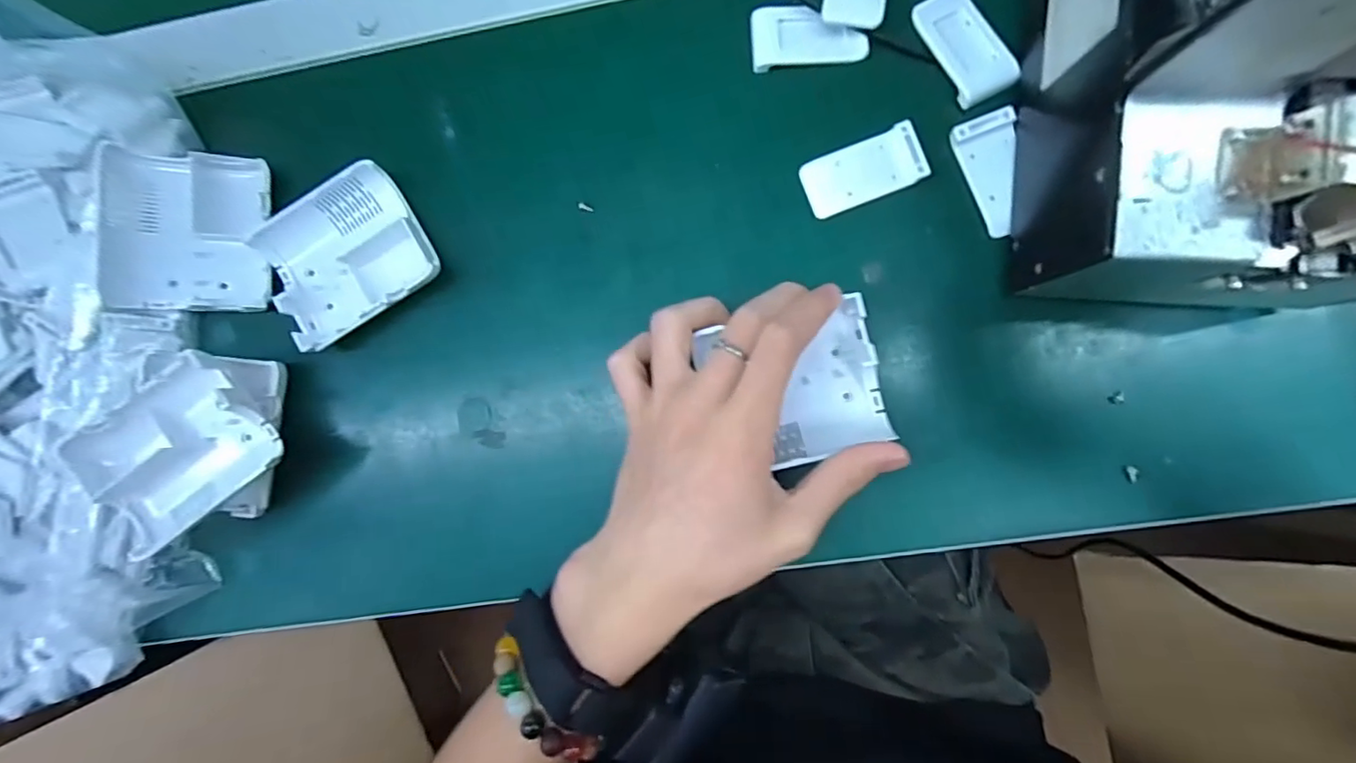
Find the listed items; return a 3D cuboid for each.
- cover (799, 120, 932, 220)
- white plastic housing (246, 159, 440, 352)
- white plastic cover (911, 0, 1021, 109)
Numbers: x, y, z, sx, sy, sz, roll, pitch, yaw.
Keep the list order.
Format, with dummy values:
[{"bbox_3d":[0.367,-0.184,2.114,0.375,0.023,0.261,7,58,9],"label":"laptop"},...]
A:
[{"bbox_3d":[0.089,-0.101,0.277,0.055,0.006,0.028,-20,85,5],"label":"cover"},{"bbox_3d":[-0.171,-0.065,0.296,0.079,0.018,0.075,-30,85,4],"label":"white plastic housing"},{"bbox_3d":[0.137,-0.161,0.274,0.028,0.009,0.056,-27,85,4],"label":"white plastic cover"}]

